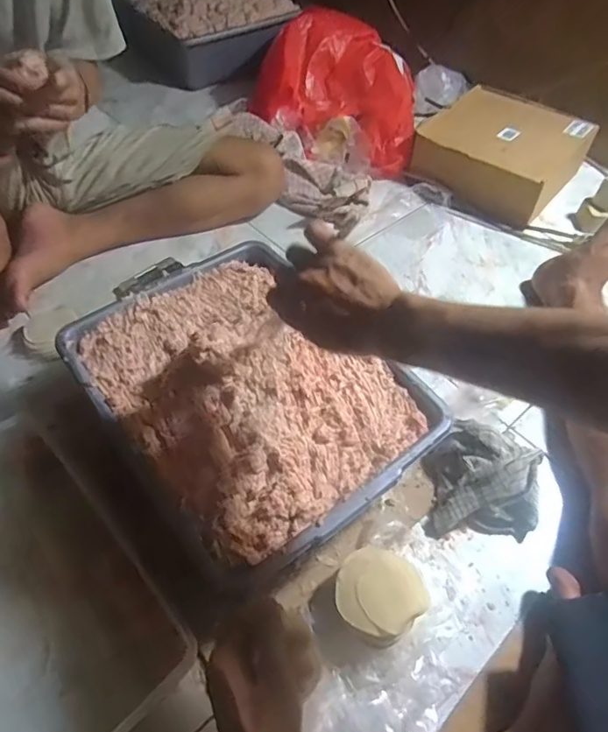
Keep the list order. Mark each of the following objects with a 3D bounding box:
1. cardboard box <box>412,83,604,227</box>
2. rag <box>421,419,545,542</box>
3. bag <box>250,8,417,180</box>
[{"bbox_3d":[0.386,-0.421,1.023,0.270,0.108,0.256,34,59,21],"label":"cardboard box"},{"bbox_3d":[0.217,0.132,0.622,0.133,0.070,0.127,5,53,1],"label":"rag"},{"bbox_3d":[0.119,-0.593,1.099,0.374,0.162,0.318,34,59,20],"label":"bag"}]

